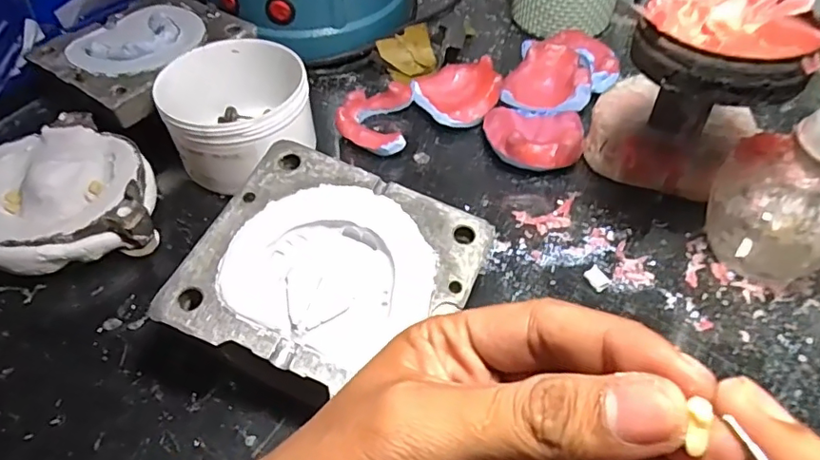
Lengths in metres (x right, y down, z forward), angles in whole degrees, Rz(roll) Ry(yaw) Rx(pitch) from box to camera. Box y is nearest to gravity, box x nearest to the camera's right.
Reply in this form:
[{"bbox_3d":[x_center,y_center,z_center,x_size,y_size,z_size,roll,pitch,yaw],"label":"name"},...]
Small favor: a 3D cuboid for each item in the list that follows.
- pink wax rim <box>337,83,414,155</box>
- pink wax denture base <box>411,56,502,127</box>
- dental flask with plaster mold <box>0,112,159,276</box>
[{"bbox_3d":[-0.025,-0.079,0.390,0.048,0.024,0.060,5,50,4],"label":"pink wax rim"},{"bbox_3d":[0.034,-0.101,0.406,0.063,0.028,0.062,6,50,5],"label":"pink wax denture base"},{"bbox_3d":[-0.215,-0.017,0.327,0.111,0.039,0.098,-23,54,-18],"label":"dental flask with plaster mold"}]

